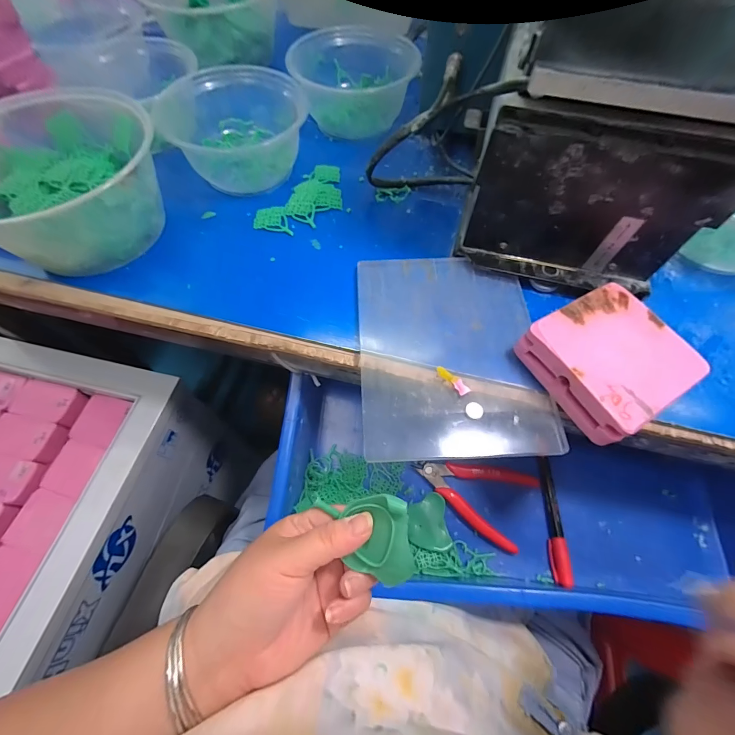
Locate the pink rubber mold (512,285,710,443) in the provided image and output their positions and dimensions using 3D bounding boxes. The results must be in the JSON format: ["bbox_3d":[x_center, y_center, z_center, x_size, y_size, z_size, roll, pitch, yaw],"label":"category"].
[{"bbox_3d":[0.167,-0.007,0.243,0.096,0.038,0.086,-28,67,-14],"label":"pink rubber mold"}]

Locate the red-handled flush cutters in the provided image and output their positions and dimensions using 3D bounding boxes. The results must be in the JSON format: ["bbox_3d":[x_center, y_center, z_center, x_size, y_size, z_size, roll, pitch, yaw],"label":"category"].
[{"bbox_3d":[0.108,0.120,0.360,0.117,0.016,0.074,29,67,14],"label":"red-handled flush cutters"}]

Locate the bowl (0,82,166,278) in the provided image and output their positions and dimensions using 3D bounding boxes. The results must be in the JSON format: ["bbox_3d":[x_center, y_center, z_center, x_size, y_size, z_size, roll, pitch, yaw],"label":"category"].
[{"bbox_3d":[-0.258,-0.160,0.301,0.159,0.077,0.155,0,63,0],"label":"bowl"}]

